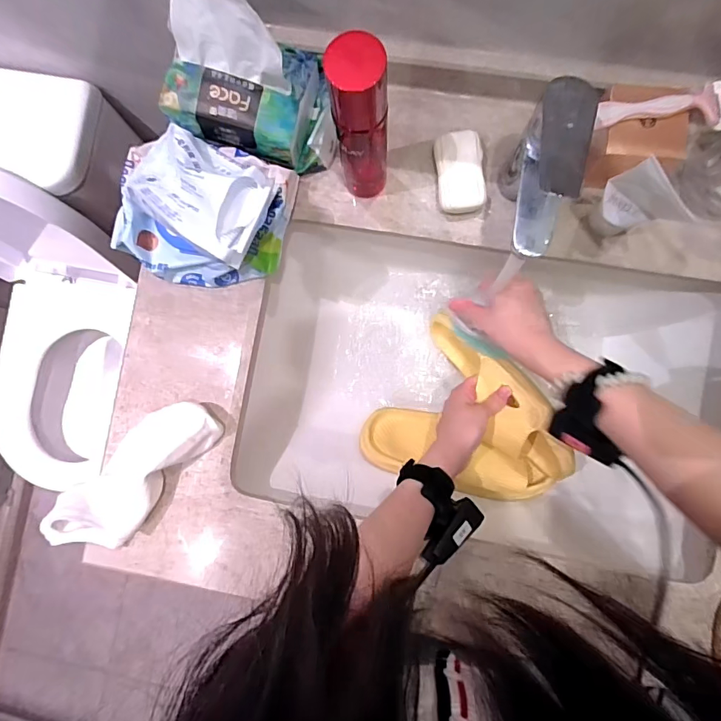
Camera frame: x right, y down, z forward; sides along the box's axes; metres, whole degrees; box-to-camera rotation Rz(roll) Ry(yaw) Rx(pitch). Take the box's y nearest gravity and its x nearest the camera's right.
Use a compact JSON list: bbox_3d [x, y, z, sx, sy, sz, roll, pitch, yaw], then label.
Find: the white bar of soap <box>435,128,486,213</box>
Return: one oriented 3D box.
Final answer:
[{"bbox_3d":[0.104,-0.194,0.456,0.046,0.026,0.083,-6,87,2],"label":"white bar of soap"}]

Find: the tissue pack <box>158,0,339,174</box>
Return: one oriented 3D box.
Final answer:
[{"bbox_3d":[-0.104,-0.265,0.426,0.157,0.128,0.099,16,88,5],"label":"tissue pack"}]

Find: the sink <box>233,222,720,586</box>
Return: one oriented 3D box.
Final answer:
[{"bbox_3d":[0.141,0.031,0.538,0.523,0.164,0.334,10,88,3],"label":"sink"}]

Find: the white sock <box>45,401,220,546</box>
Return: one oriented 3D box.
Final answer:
[{"bbox_3d":[-0.237,0.123,0.448,0.080,0.044,0.213,40,90,5],"label":"white sock"}]

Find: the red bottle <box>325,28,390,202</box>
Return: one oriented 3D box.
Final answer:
[{"bbox_3d":[0.002,-0.202,0.388,0.044,0.174,0.043,-4,86,4],"label":"red bottle"}]

